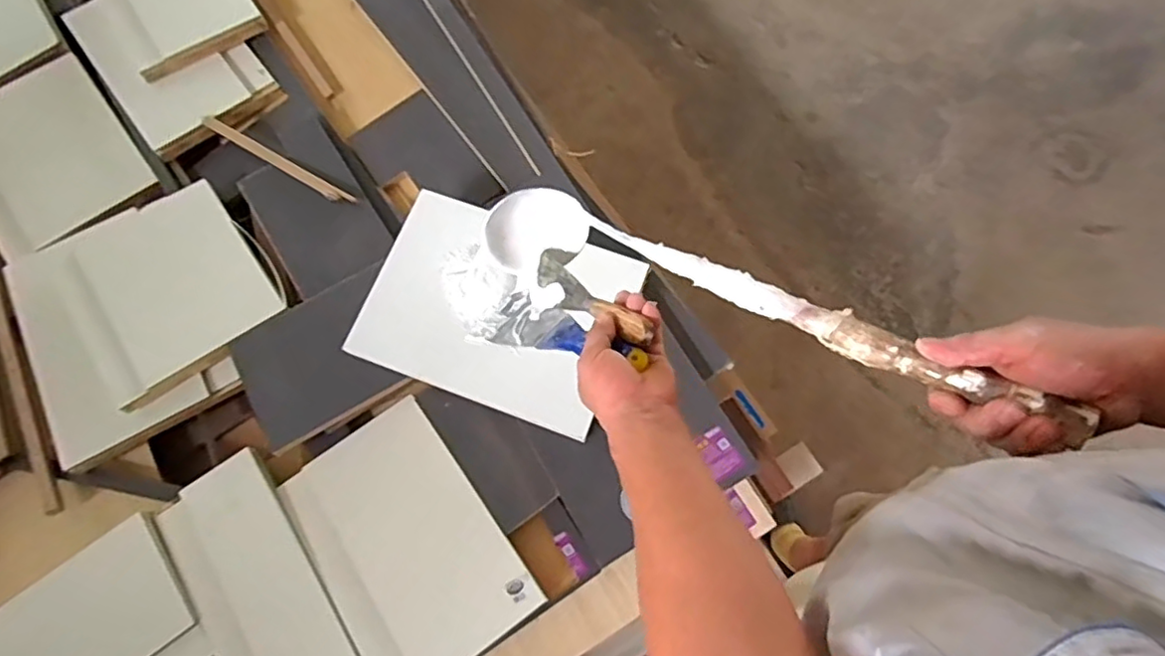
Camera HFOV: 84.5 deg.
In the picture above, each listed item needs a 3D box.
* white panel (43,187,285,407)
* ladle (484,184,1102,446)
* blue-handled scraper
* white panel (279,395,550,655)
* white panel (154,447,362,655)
[{"bbox_3d":[-0.638,-0.070,0.979,0.266,0.018,0.306,-35,74,-7],"label":"white panel"},{"bbox_3d":[0.118,-0.026,0.562,0.487,0.096,0.078,23,72,32],"label":"ladle"},{"bbox_3d":[-0.024,0.005,0.644,0.203,0.017,0.066,18,68,45],"label":"blue-handled scraper"},{"bbox_3d":[-0.232,0.278,0.838,0.216,0.018,0.331,-36,74,-8],"label":"white panel"},{"bbox_3d":[-0.408,0.356,0.811,0.154,0.020,0.389,-35,74,-8],"label":"white panel"}]

